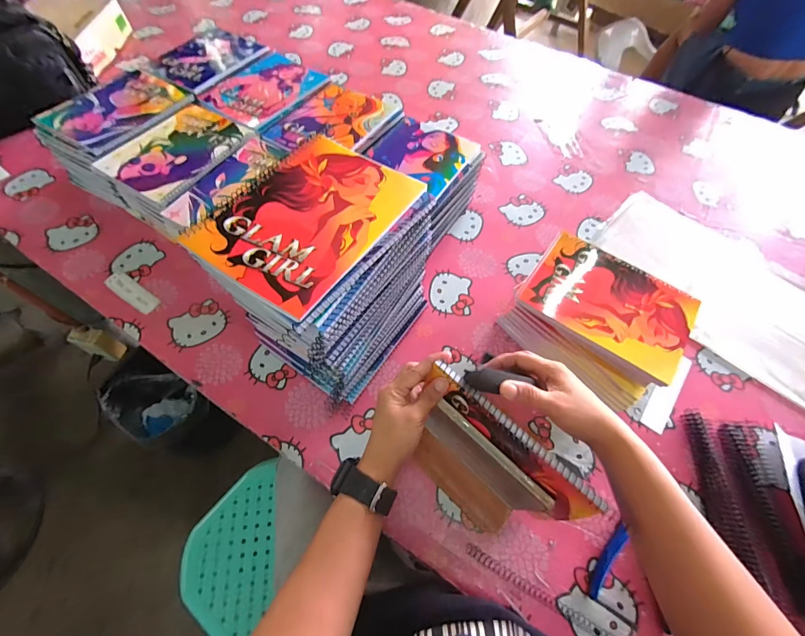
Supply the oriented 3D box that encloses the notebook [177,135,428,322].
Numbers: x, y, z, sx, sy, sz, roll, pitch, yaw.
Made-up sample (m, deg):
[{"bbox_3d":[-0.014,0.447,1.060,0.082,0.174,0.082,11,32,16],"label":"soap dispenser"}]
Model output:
[{"bbox_3d":[-0.090,-0.105,0.347,0.148,0.009,0.198,31,64,15],"label":"notebook"}]

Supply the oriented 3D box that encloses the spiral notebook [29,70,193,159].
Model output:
[{"bbox_3d":[-0.492,-0.364,0.616,0.164,0.007,0.200,31,64,15],"label":"spiral notebook"}]

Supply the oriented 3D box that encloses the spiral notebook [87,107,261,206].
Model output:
[{"bbox_3d":[-0.361,-0.272,0.568,0.158,0.008,0.200,31,64,15],"label":"spiral notebook"}]

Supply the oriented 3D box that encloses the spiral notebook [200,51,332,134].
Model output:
[{"bbox_3d":[-0.256,-0.429,0.661,0.169,0.008,0.199,32,64,15],"label":"spiral notebook"}]

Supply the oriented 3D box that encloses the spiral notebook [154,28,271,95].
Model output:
[{"bbox_3d":[-0.394,-0.529,0.723,0.164,0.016,0.231,25,63,12],"label":"spiral notebook"}]

